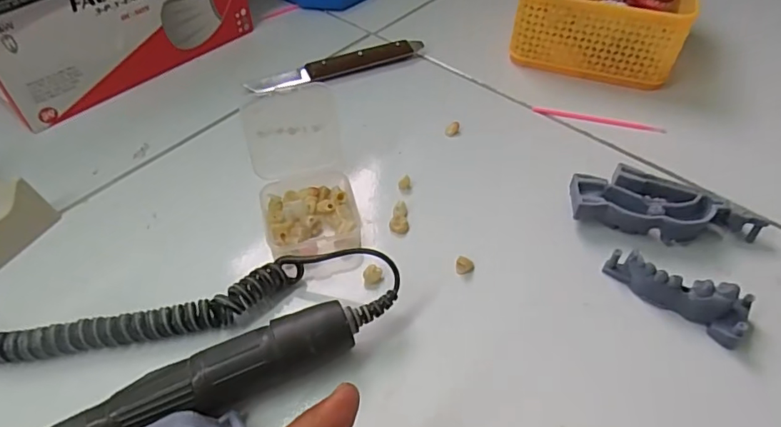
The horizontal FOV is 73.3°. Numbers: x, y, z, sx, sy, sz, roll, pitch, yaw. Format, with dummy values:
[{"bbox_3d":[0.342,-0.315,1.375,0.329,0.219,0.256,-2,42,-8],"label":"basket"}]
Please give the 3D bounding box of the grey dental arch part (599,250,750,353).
[{"bbox_3d":[0.155,0.039,0.282,0.071,0.024,0.024,31,56,23],"label":"grey dental arch part"}]

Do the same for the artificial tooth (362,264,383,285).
[{"bbox_3d":[-0.010,0.035,0.297,0.011,0.010,0.007,-16,51,-13],"label":"artificial tooth"}]

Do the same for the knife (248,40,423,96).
[{"bbox_3d":[-0.041,-0.119,0.427,0.148,0.016,0.017,-19,52,-16],"label":"knife"}]

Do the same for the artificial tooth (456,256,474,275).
[{"bbox_3d":[0.043,0.030,0.303,0.010,0.006,0.010,7,50,5],"label":"artificial tooth"}]

